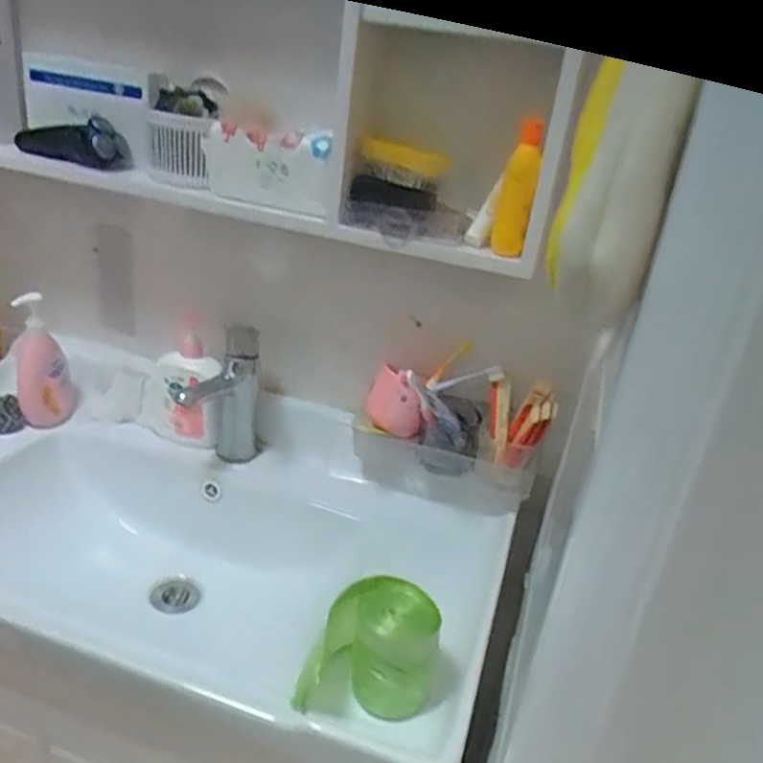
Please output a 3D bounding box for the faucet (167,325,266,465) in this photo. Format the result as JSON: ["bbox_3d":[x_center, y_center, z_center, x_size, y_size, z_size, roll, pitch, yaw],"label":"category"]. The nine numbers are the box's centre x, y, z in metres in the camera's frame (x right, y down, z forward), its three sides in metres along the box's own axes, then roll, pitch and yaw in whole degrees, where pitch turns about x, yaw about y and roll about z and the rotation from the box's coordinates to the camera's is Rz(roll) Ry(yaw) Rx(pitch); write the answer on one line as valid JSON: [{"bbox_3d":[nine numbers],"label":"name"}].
[{"bbox_3d":[-0.216,0.027,0.946,0.132,0.192,0.074,-12,31,-34],"label":"faucet"}]

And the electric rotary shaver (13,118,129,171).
[{"bbox_3d":[-0.397,-0.311,0.891,0.161,0.053,0.048,17,27,20],"label":"electric rotary shaver"}]

